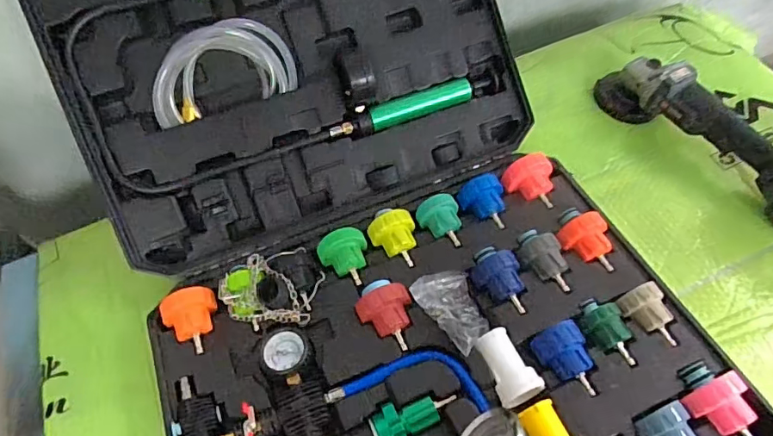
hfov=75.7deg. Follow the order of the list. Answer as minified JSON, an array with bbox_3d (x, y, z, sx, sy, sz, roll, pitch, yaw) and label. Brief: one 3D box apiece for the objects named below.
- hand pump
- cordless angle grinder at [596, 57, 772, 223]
[{"bbox_3d":[0.044,-0.157,0.683,0.248,0.034,0.033,-22,60,-10],"label":"hand pump"},{"bbox_3d":[0.479,-0.113,0.689,0.089,0.111,0.405,-36,64,-17],"label":"cordless angle grinder"}]

